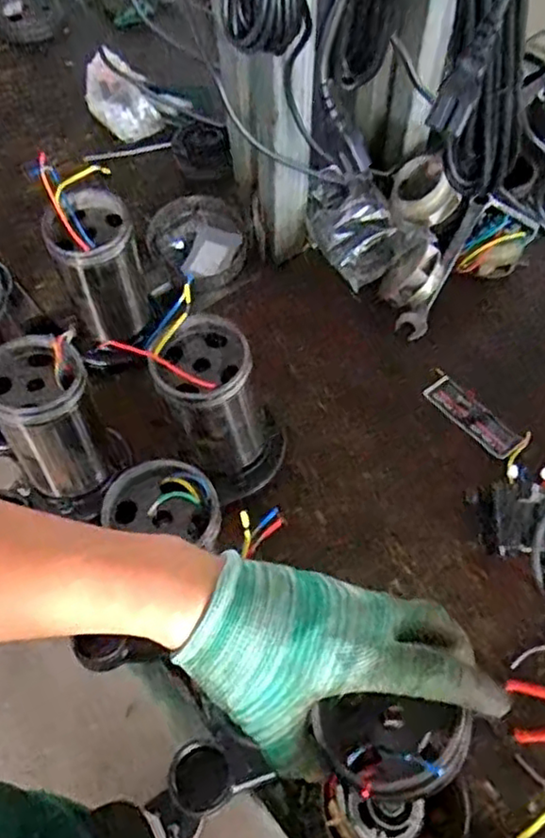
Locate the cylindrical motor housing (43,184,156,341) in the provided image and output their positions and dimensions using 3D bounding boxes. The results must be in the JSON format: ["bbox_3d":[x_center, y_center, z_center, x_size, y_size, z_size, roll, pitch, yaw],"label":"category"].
[{"bbox_3d":[-0.193,-0.168,0.752,0.085,0.160,0.087,-1,58,1],"label":"cylindrical motor housing"}]

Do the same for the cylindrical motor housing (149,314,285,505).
[{"bbox_3d":[-0.054,-0.003,0.662,0.095,0.203,0.095,-1,58,1],"label":"cylindrical motor housing"}]

